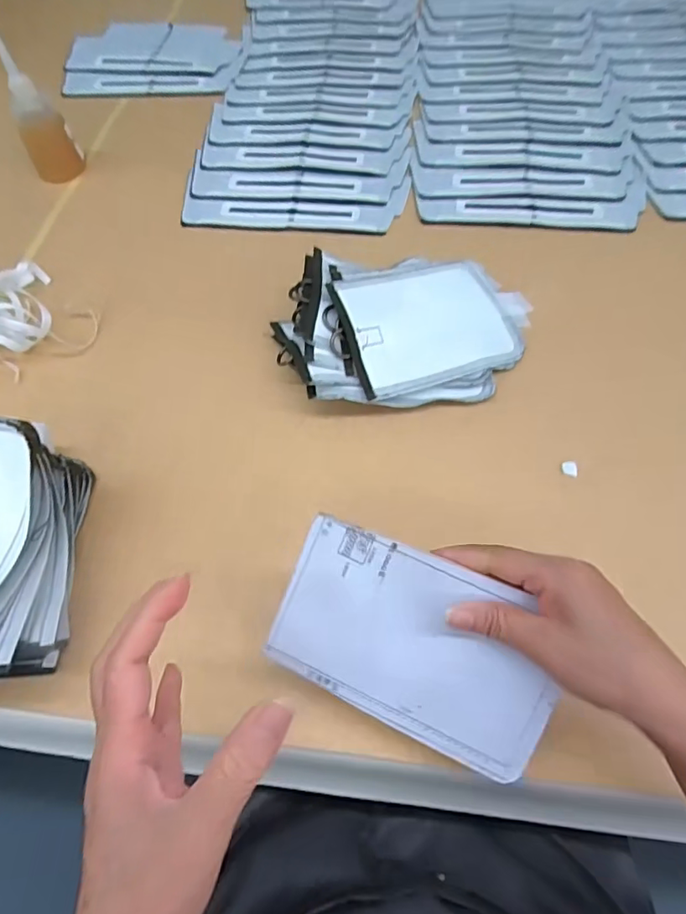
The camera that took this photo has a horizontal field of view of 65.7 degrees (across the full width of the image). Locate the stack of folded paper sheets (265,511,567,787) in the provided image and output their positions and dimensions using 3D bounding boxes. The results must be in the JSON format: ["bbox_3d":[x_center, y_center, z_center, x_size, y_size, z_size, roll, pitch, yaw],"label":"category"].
[{"bbox_3d":[0.046,0.118,0.337,0.173,0.007,0.108,22,93,9],"label":"stack of folded paper sheets"}]

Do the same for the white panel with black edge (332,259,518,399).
[{"bbox_3d":[0.087,-0.138,0.538,0.183,0.014,0.128,-17,77,-19],"label":"white panel with black edge"}]

